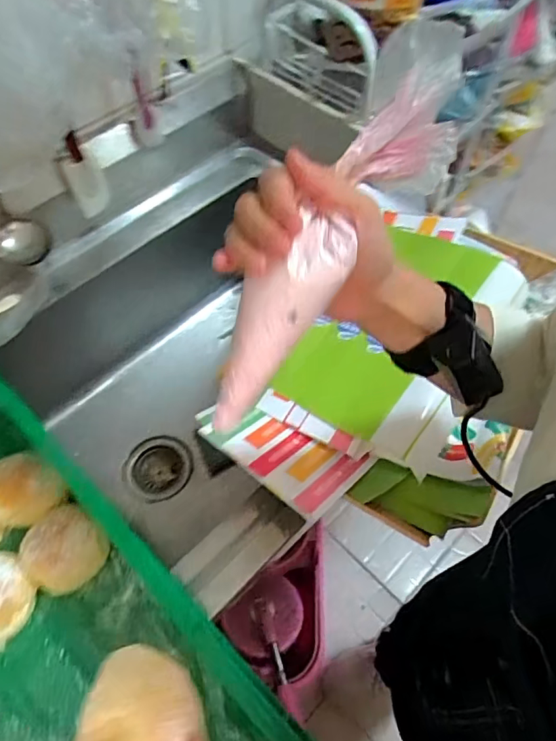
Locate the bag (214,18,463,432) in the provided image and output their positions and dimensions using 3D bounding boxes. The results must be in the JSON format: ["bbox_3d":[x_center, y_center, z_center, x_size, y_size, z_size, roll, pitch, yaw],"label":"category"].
[{"bbox_3d":[0.055,-0.107,0.351,0.064,0.080,0.326,24,68,16],"label":"bag"}]

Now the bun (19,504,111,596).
[{"bbox_3d":[-0.222,0.179,0.533,0.087,0.034,0.075,38,66,22],"label":"bun"}]

